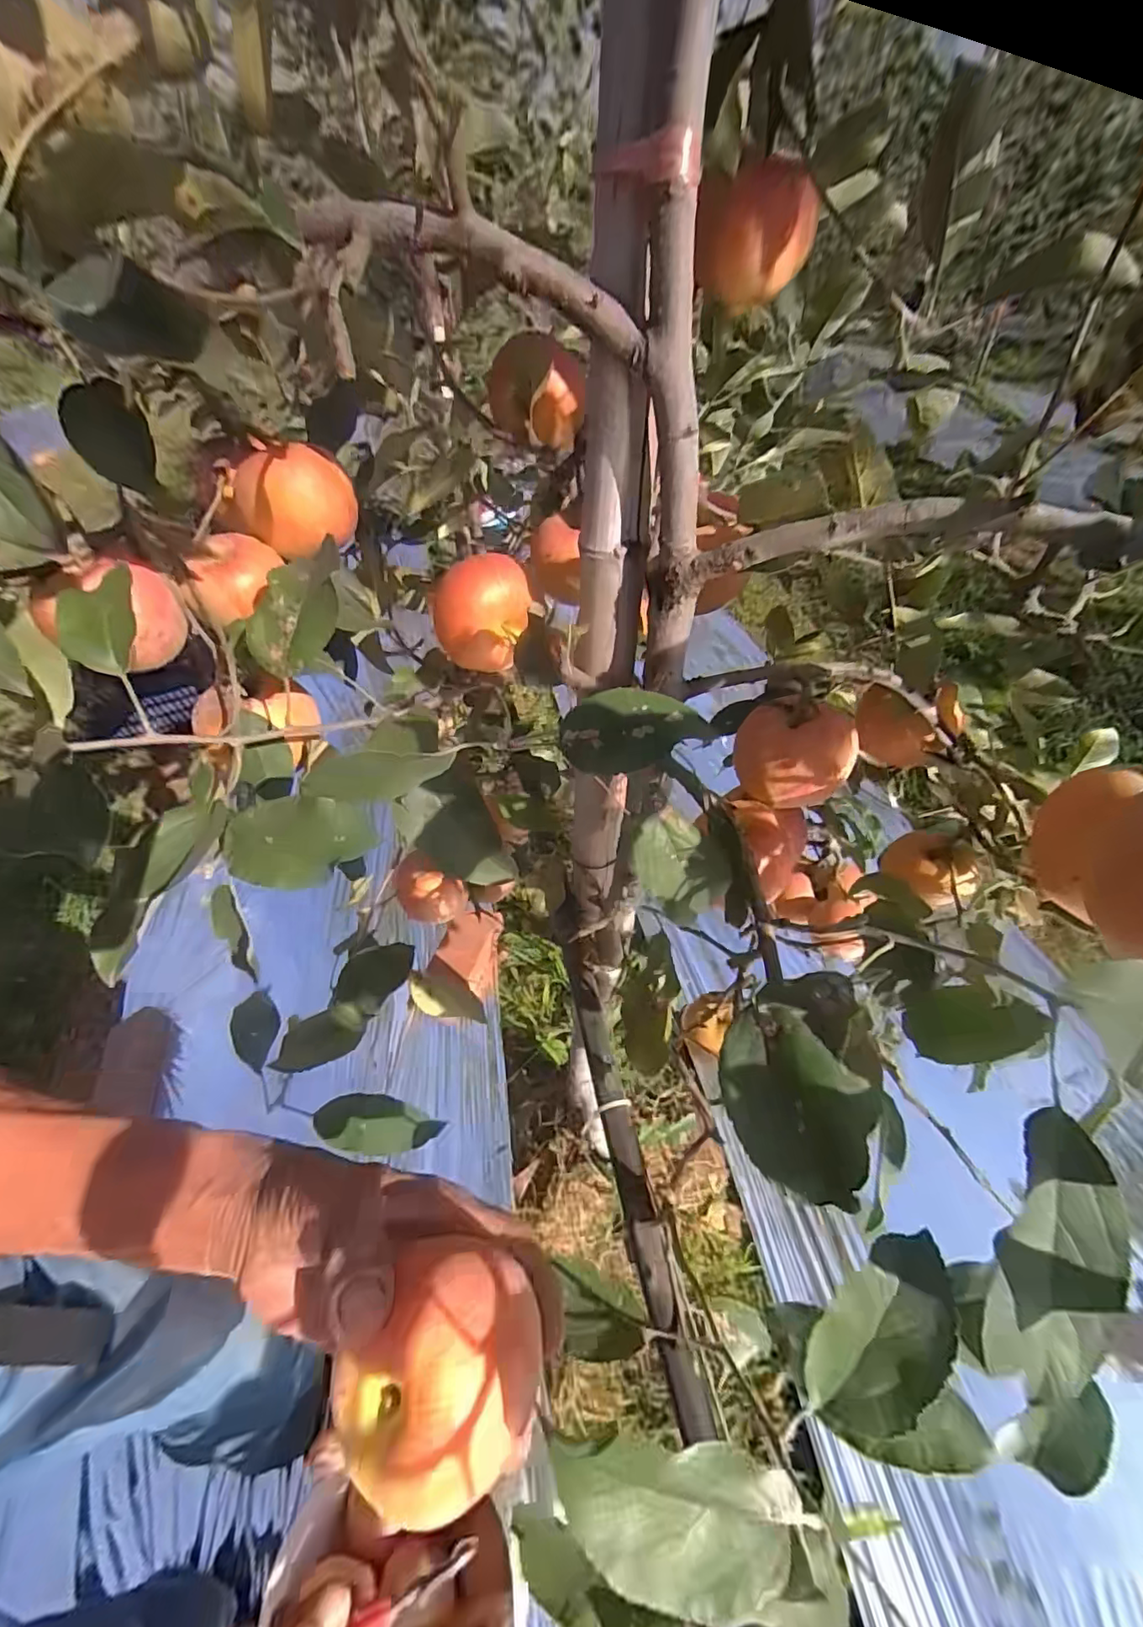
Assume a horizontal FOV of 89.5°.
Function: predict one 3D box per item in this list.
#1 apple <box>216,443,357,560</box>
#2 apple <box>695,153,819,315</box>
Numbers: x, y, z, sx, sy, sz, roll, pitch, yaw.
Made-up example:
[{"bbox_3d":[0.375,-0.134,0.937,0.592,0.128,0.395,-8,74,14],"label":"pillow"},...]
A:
[{"bbox_3d":[-0.210,-0.233,0.426,0.065,0.066,0.068,16,54,15],"label":"apple"},{"bbox_3d":[0.126,-0.387,0.385,0.069,0.066,0.081,10,52,11],"label":"apple"}]

